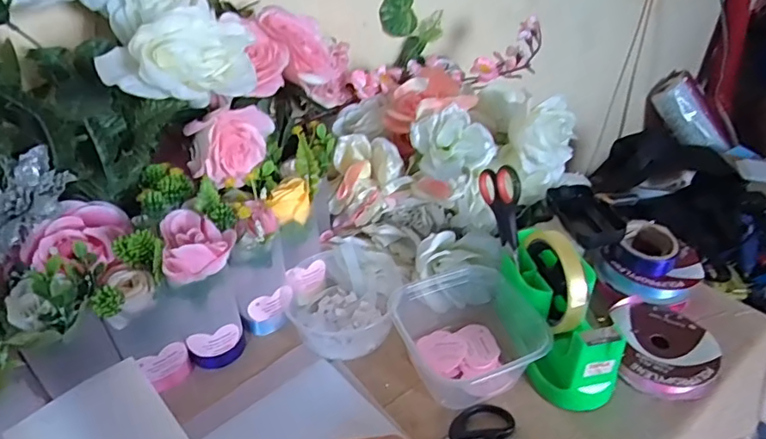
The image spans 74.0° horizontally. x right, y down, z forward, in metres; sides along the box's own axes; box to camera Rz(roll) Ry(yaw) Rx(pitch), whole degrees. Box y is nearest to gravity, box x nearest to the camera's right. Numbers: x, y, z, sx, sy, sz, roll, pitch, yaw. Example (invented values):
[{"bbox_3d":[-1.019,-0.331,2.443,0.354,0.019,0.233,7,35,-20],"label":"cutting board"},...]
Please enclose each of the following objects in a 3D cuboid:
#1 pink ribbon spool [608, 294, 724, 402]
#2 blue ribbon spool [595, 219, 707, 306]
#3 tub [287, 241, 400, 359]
[{"bbox_3d":[0.258,0.116,0.465,0.084,0.028,0.101,7,35,10],"label":"pink ribbon spool"},{"bbox_3d":[0.274,0.043,0.520,0.077,0.053,0.077,-18,39,-24],"label":"blue ribbon spool"},{"bbox_3d":[-0.038,0.076,0.506,0.114,0.054,0.117,-3,35,-5],"label":"tub"}]

